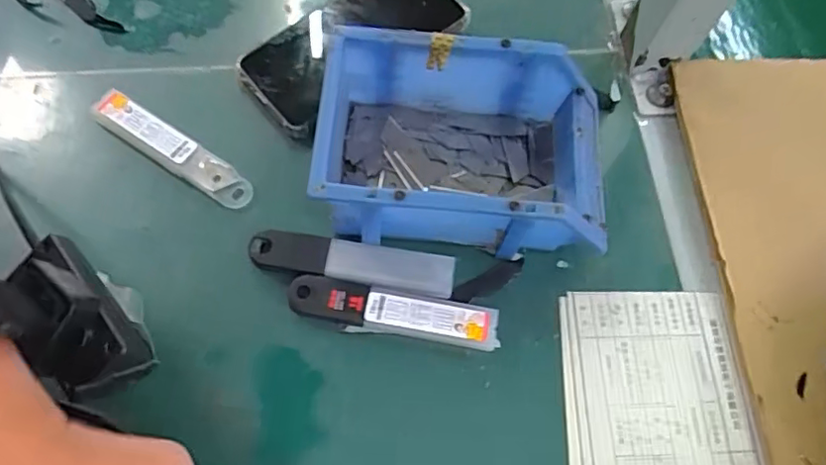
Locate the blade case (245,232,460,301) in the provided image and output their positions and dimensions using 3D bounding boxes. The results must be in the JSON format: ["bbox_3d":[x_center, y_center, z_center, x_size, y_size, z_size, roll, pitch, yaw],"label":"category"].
[{"bbox_3d":[-0.039,0.019,0.379,0.128,0.005,0.028,8,68,2],"label":"blade case"}]

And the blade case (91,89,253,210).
[{"bbox_3d":[-0.164,-0.057,0.403,0.125,0.016,0.024,32,71,10],"label":"blade case"}]

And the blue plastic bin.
[{"bbox_3d":[0.034,-0.054,0.377,0.177,0.071,0.116,5,68,0],"label":"blue plastic bin"}]

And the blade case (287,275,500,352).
[{"bbox_3d":[-0.012,0.049,0.369,0.128,0.012,0.026,10,68,2],"label":"blade case"}]

